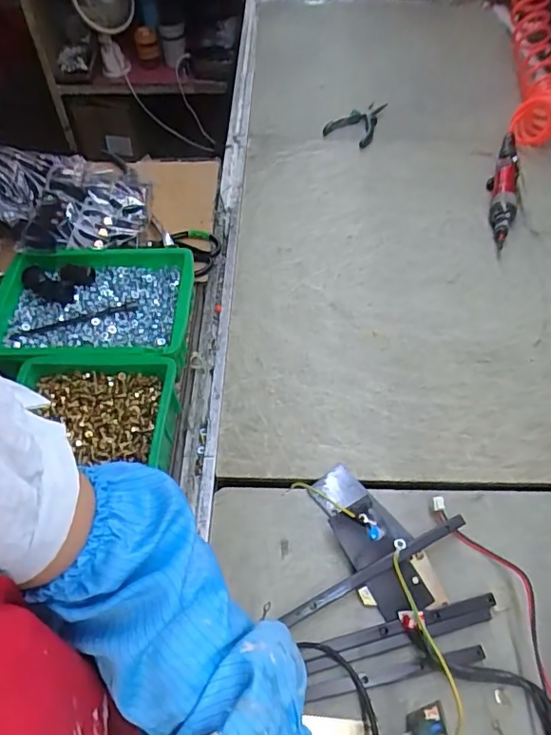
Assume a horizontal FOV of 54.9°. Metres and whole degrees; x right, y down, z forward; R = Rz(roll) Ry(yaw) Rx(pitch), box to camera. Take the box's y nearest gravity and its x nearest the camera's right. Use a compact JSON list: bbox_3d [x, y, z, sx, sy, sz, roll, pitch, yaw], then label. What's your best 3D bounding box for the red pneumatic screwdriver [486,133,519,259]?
[{"bbox_3d":[0.378,-0.300,0.881,0.042,0.034,0.293,12,55,9],"label":"red pneumatic screwdriver"}]

